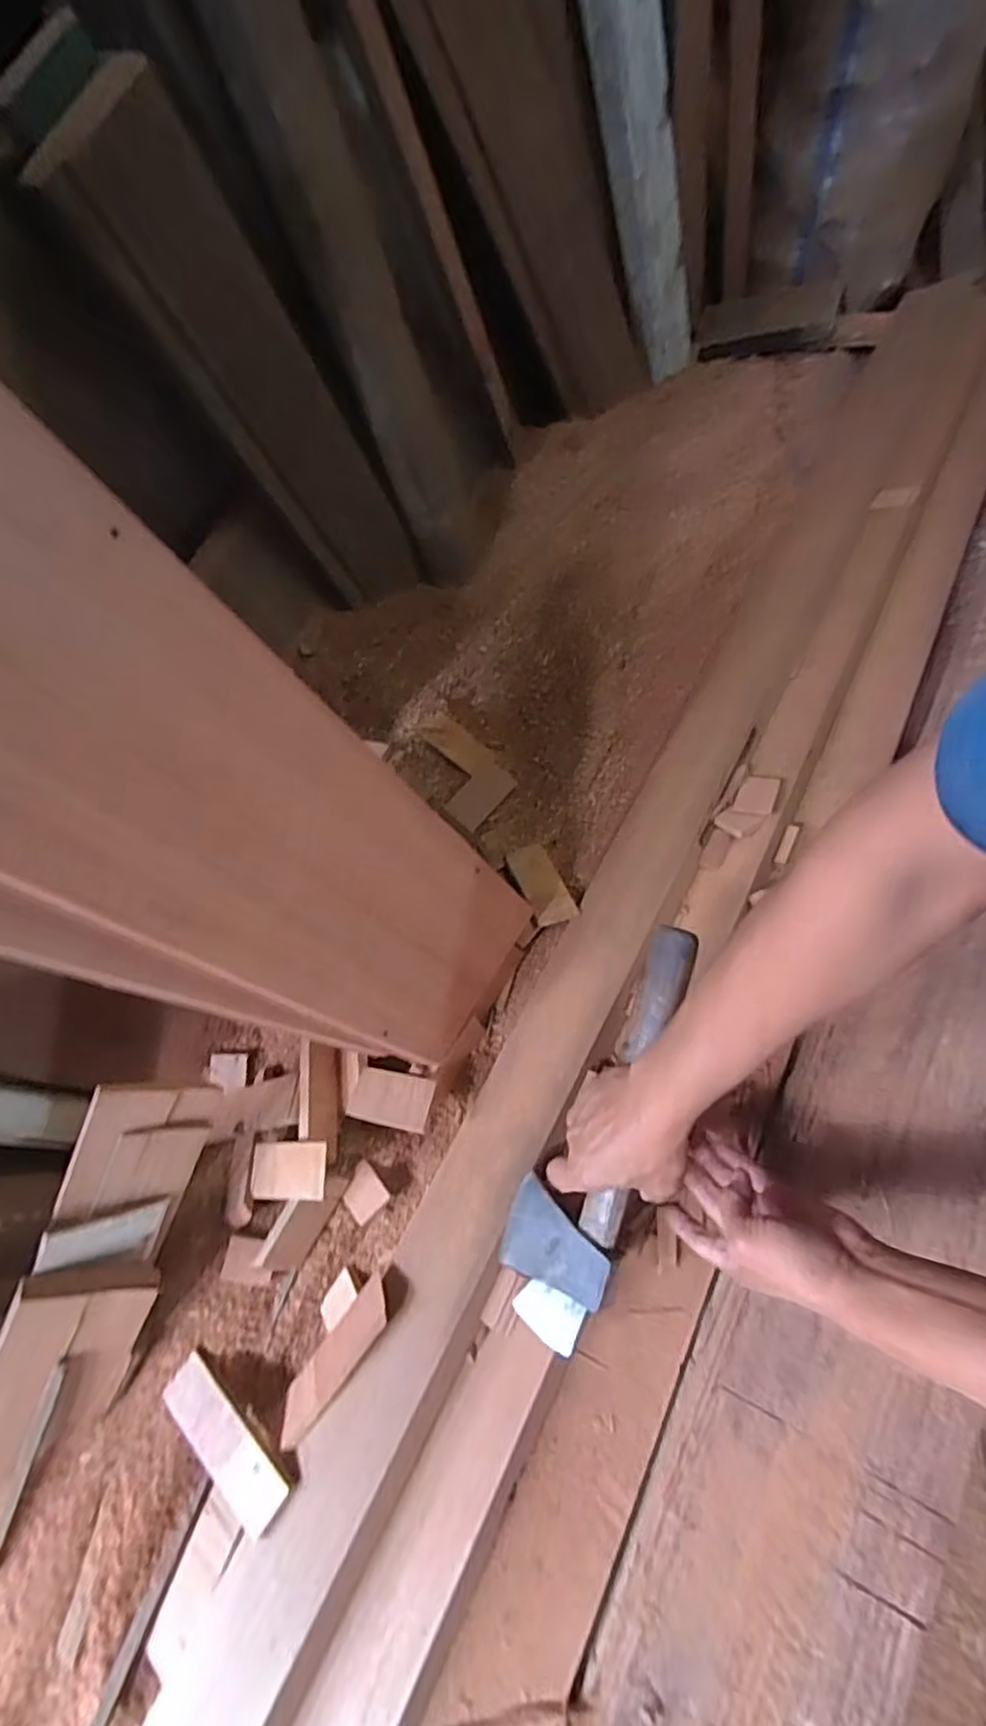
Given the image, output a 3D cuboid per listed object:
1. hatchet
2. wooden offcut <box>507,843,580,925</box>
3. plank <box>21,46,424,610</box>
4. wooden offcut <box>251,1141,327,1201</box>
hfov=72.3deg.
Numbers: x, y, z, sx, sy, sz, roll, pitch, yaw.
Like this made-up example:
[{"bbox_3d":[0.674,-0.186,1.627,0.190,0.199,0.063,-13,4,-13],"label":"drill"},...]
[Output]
[{"bbox_3d":[0.085,0.224,0.572,0.078,0.063,0.358,17,88,5],"label":"hatchet"},{"bbox_3d":[0.056,0.022,0.780,0.046,0.017,0.103,-24,61,-7],"label":"wooden offcut"},{"bbox_3d":[-0.231,-0.499,0.756,0.049,0.552,0.139,39,87,21],"label":"plank"},{"bbox_3d":[-0.198,0.296,0.651,0.099,0.008,0.051,-15,57,30],"label":"wooden offcut"}]

